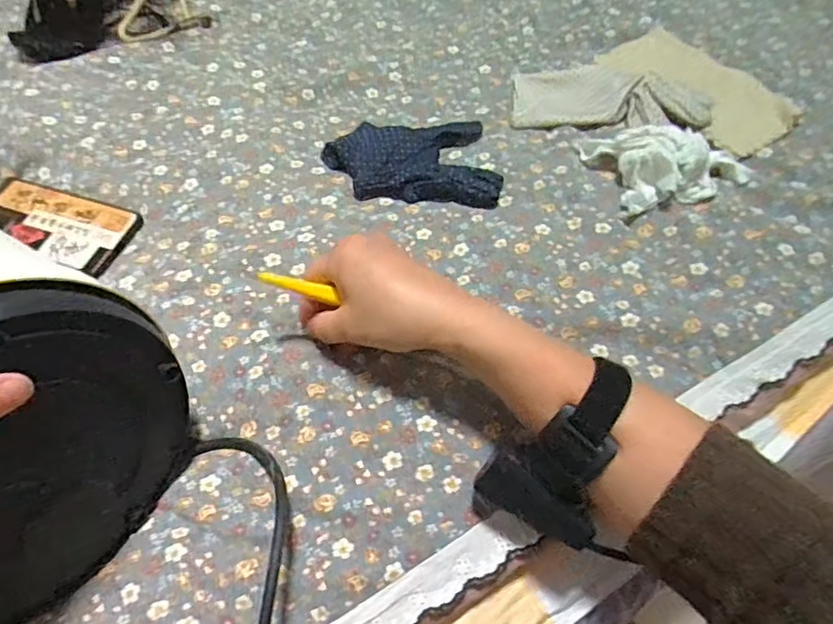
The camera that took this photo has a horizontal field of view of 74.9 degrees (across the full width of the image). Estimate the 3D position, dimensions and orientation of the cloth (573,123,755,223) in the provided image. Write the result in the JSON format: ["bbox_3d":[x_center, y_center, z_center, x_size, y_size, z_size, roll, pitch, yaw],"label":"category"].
[{"bbox_3d":[0.218,-0.136,0.477,0.120,0.045,0.096,-11,57,-6],"label":"cloth"}]

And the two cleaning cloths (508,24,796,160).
[{"bbox_3d":[0.232,-0.228,0.539,0.251,0.041,0.171,21,59,14],"label":"two cleaning cloths"}]

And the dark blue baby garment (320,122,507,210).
[{"bbox_3d":[-0.005,-0.133,0.494,0.149,0.019,0.106,-7,56,-4],"label":"dark blue baby garment"}]

